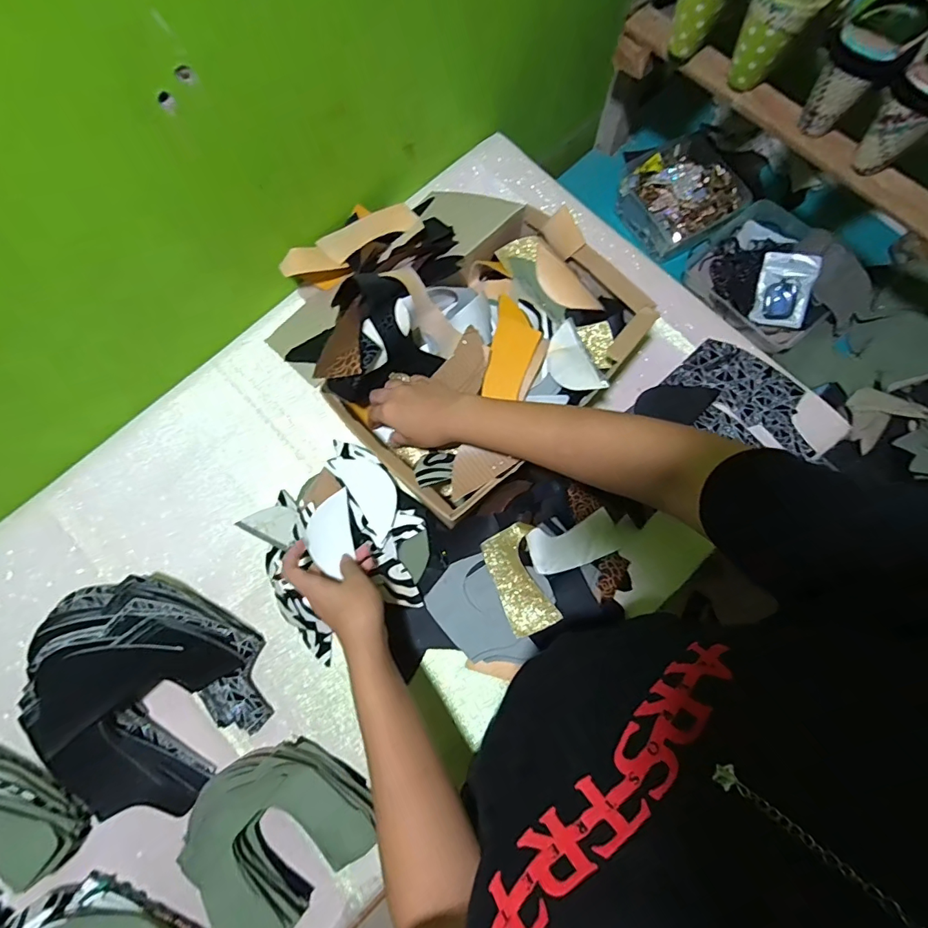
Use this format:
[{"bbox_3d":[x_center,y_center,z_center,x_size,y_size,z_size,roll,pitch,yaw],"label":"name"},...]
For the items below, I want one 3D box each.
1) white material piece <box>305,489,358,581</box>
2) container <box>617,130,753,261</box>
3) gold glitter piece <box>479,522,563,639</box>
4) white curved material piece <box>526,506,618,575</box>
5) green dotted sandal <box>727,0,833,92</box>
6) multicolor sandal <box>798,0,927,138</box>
[{"bbox_3d":[-0.147,0.071,0.510,0.047,0.008,0.090,-3,62,-20],"label":"white material piece"},{"bbox_3d":[0.351,-0.442,0.773,0.164,0.075,0.172,-30,76,-6],"label":"container"},{"bbox_3d":[0.061,0.125,0.517,0.054,0.025,0.119,-21,95,-4],"label":"gold glitter piece"},{"bbox_3d":[0.126,0.089,0.537,0.119,0.017,0.051,-11,73,-29],"label":"white curved material piece"},{"bbox_3d":[0.342,-0.478,0.498,0.078,0.131,0.065,30,78,9],"label":"green dotted sandal"},{"bbox_3d":[0.401,-0.413,0.479,0.081,0.136,0.063,42,80,11],"label":"multicolor sandal"}]

